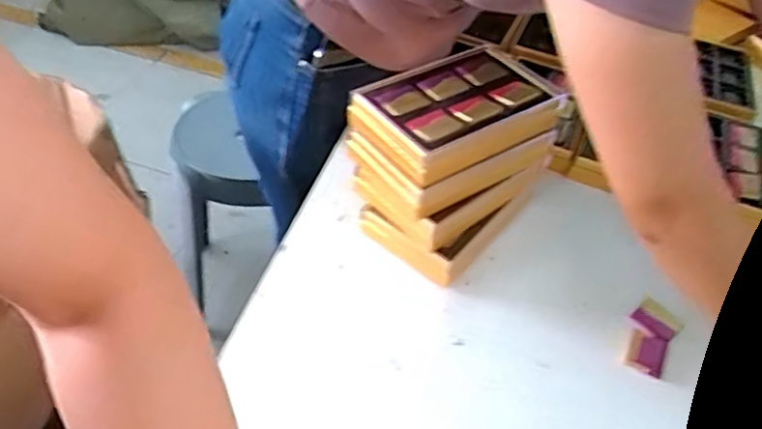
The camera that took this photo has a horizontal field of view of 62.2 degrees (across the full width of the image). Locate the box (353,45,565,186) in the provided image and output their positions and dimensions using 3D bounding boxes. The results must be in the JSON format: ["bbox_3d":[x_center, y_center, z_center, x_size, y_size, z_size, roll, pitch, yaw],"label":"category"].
[{"bbox_3d":[0.067,-0.098,0.575,0.172,0.034,0.113,-24,54,-28],"label":"box"}]

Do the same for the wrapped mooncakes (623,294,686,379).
[{"bbox_3d":[0.244,0.108,0.572,0.041,0.010,0.086,29,49,21],"label":"wrapped mooncakes"}]

